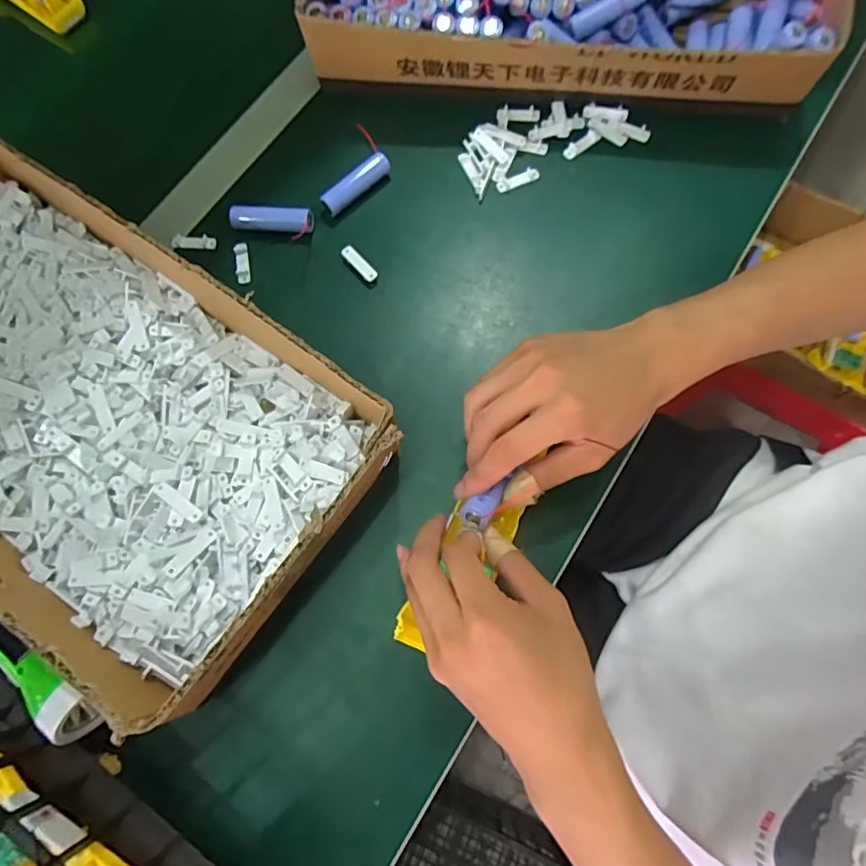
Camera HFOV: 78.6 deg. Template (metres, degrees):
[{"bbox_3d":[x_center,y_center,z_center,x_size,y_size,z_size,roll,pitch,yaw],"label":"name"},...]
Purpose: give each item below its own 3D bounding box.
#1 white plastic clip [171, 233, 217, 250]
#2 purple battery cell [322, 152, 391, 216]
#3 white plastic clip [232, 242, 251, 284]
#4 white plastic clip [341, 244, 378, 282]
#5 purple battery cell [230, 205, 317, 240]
[{"bbox_3d":[-0.200,-0.159,0.439,0.037,0.005,0.012,6,72,3],"label":"white plastic clip"},{"bbox_3d":[-0.062,-0.207,0.441,0.066,0.020,0.016,-43,75,-10],"label":"purple battery cell"},{"bbox_3d":[-0.156,-0.139,0.431,0.012,0.005,0.037,-13,73,-1],"label":"white plastic clip"},{"bbox_3d":[-0.059,-0.136,0.424,0.011,0.007,0.037,-41,75,-9],"label":"white plastic clip"},{"bbox_3d":[-0.132,-0.175,0.437,0.069,0.016,0.019,4,73,4],"label":"purple battery cell"}]

